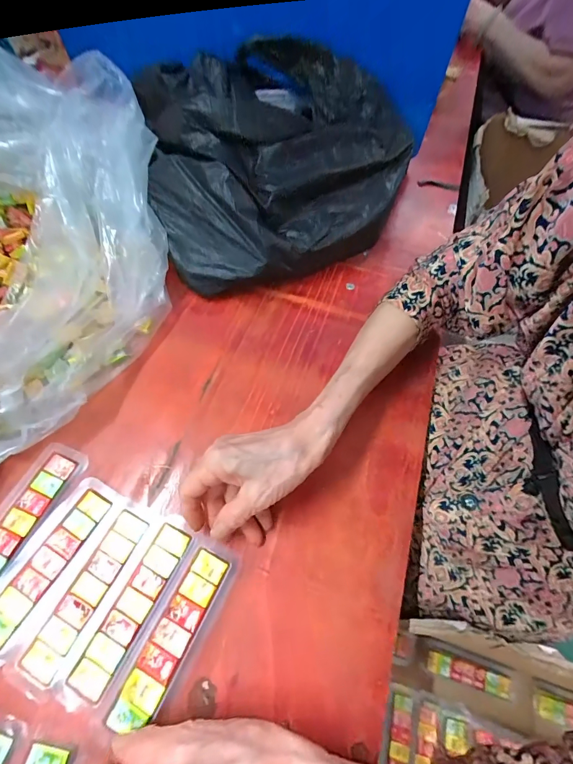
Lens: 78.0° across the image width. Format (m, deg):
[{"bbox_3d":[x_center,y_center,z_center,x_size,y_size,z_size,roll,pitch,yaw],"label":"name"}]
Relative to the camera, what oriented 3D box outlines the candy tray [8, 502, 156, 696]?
[{"bbox_3d":[-0.157,0.165,0.282,0.042,0.005,0.132,23,64,10],"label":"candy tray"}]

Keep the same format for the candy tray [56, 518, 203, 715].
[{"bbox_3d":[-0.120,0.173,0.275,0.045,0.007,0.132,23,64,10],"label":"candy tray"}]

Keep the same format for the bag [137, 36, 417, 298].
[{"bbox_3d":[-0.022,-0.269,0.432,0.303,0.157,0.277,-24,66,-14],"label":"bag"}]

